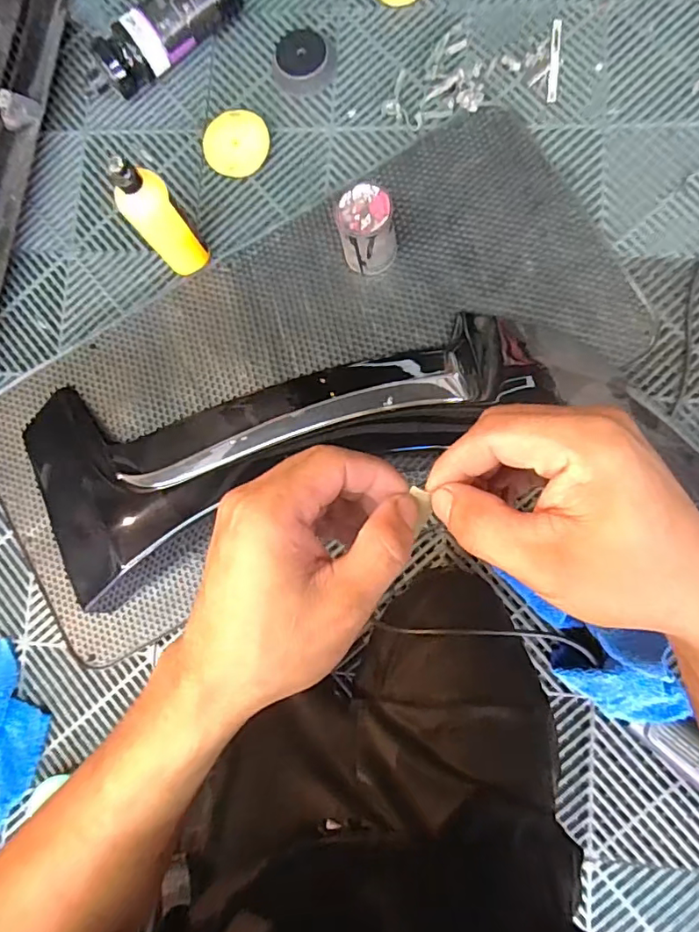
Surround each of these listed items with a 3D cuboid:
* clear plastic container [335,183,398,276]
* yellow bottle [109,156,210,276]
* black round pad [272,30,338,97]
[{"bbox_3d":[0.025,-0.311,0.725,0.071,0.100,0.078,-11,84,5],"label":"clear plastic container"},{"bbox_3d":[-0.245,-0.317,0.713,0.066,0.206,0.055,-37,82,2],"label":"yellow bottle"},{"bbox_3d":[-0.068,-0.596,0.800,0.093,0.033,0.079,-8,84,6],"label":"black round pad"}]

